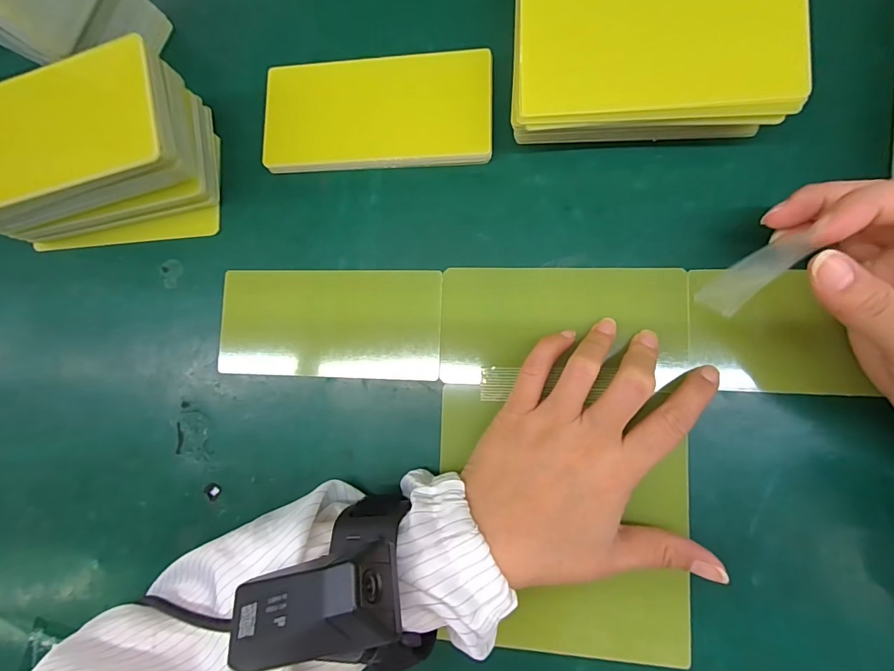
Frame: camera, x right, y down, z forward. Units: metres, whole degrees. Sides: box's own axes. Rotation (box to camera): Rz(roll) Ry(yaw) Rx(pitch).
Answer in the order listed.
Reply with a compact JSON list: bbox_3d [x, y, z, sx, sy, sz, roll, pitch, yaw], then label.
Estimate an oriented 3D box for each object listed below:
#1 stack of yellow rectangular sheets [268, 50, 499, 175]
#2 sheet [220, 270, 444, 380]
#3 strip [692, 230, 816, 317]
[{"bbox_3d":[-0.044,-0.137,0.264,0.142,0.012,0.065,1,87,9],"label":"stack of yellow rectangular sheets"},{"bbox_3d":[-0.074,-0.007,0.262,0.140,0.004,0.065,1,89,6],"label":"sheet"},{"bbox_3d":[0.138,-0.027,0.192,0.018,0.004,0.044,36,128,-1],"label":"strip"}]

